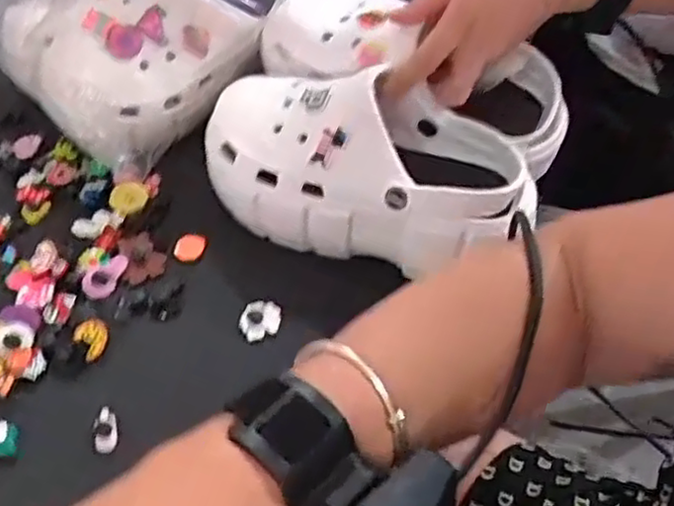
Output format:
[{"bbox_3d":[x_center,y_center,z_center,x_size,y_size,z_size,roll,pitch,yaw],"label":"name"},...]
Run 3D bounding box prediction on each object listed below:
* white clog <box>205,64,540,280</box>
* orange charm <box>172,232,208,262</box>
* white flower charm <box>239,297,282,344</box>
[{"bbox_3d":[0.018,-0.065,0.503,0.242,0.098,0.106,19,53,17],"label":"white clog"},{"bbox_3d":[-0.113,-0.004,0.533,0.025,0.008,0.022,2,50,3],"label":"orange charm"},{"bbox_3d":[-0.054,0.047,0.489,0.028,0.008,0.030,7,50,7],"label":"white flower charm"}]

